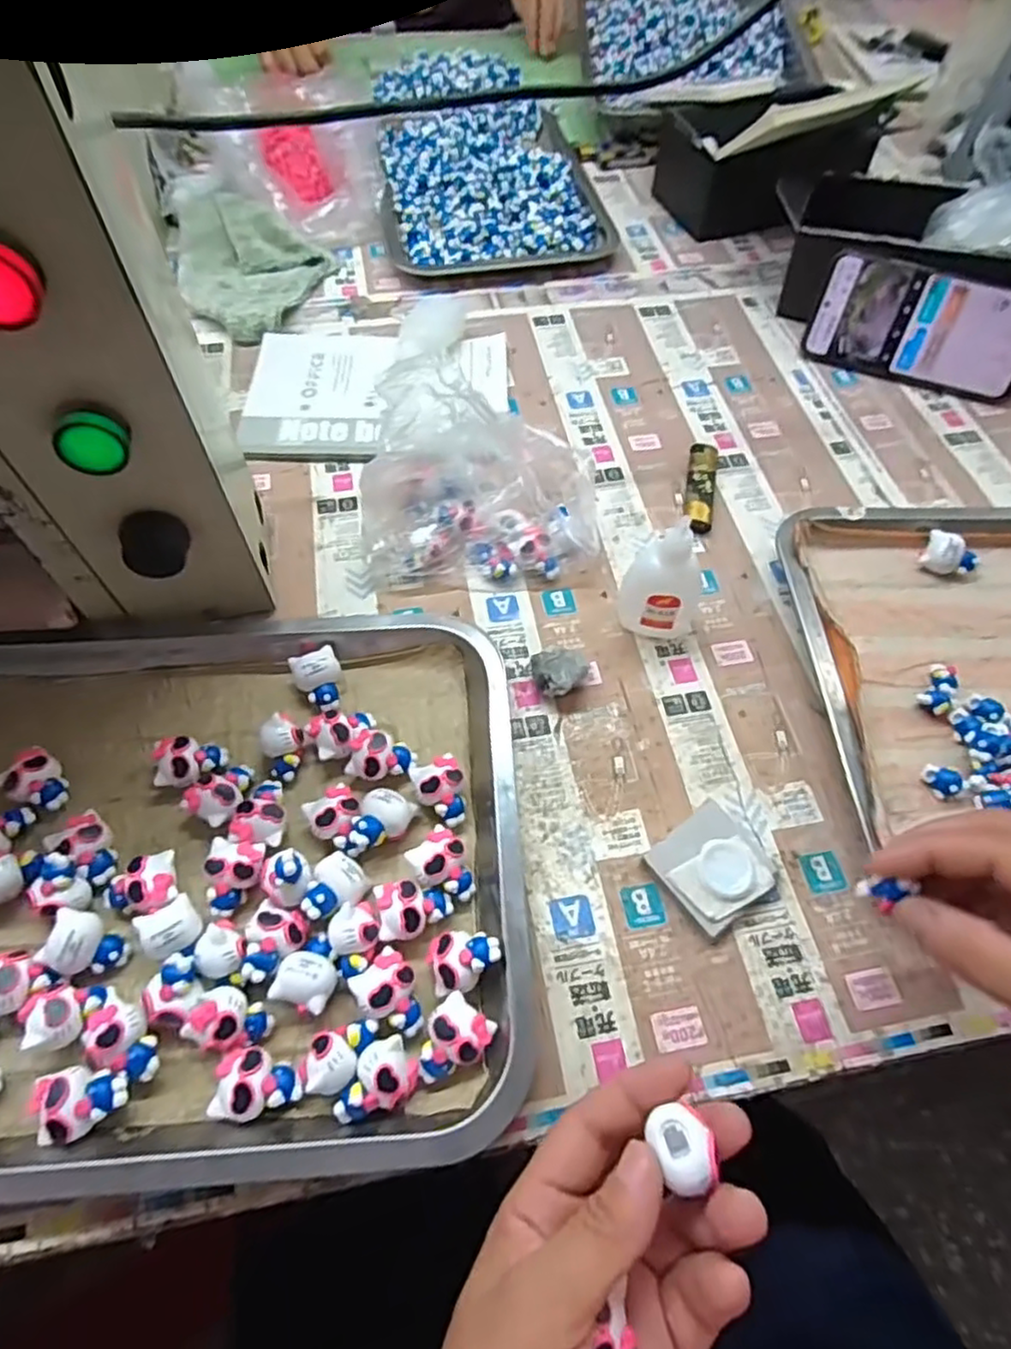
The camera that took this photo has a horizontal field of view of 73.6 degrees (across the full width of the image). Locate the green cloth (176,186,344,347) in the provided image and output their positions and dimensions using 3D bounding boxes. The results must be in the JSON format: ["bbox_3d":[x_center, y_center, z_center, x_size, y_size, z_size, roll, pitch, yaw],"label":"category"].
[{"bbox_3d":[-0.226,-0.377,0.603,0.132,0.034,0.206,-16,62,-11],"label":"green cloth"}]

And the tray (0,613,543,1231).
[{"bbox_3d":[-0.170,0.090,0.327,0.358,0.027,0.270,-4,60,-4],"label":"tray"}]

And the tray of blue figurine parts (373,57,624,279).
[{"bbox_3d":[-0.027,-0.558,0.717,0.213,0.036,0.419,-6,60,-6],"label":"tray of blue figurine parts"}]

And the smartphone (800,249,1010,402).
[{"bbox_3d":[0.333,-0.279,0.540,0.166,0.075,0.009,22,30,12],"label":"smartphone"}]

